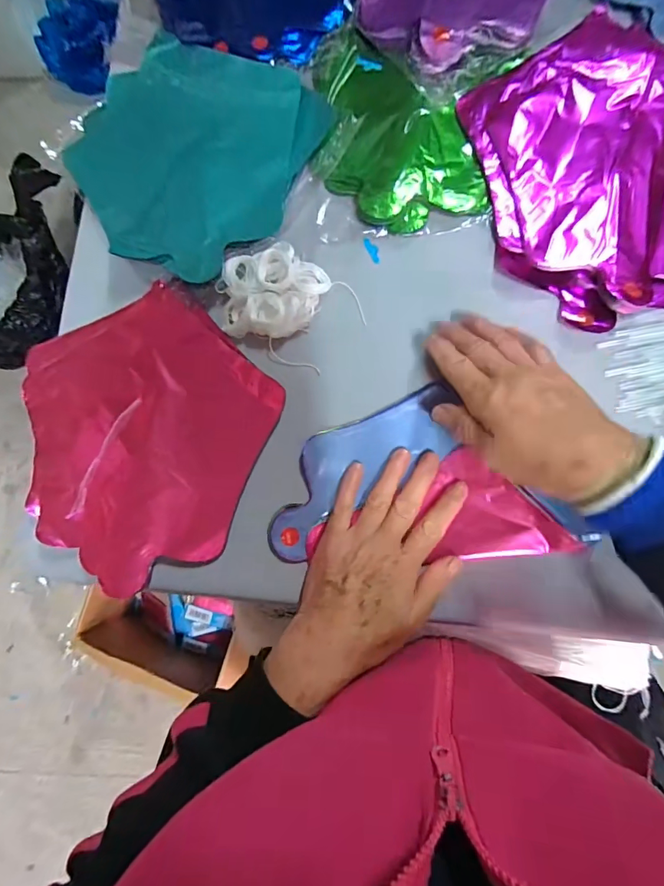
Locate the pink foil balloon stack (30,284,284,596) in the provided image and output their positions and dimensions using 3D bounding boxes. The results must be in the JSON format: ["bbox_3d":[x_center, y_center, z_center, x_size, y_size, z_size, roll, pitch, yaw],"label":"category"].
[{"bbox_3d":[-0.172,-0.013,0.382,0.227,0.016,0.234,31,86,8],"label":"pink foil balloon stack"}]

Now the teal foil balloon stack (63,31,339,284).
[{"bbox_3d":[-0.146,-0.276,0.409,0.229,0.019,0.211,26,85,8],"label":"teal foil balloon stack"}]

